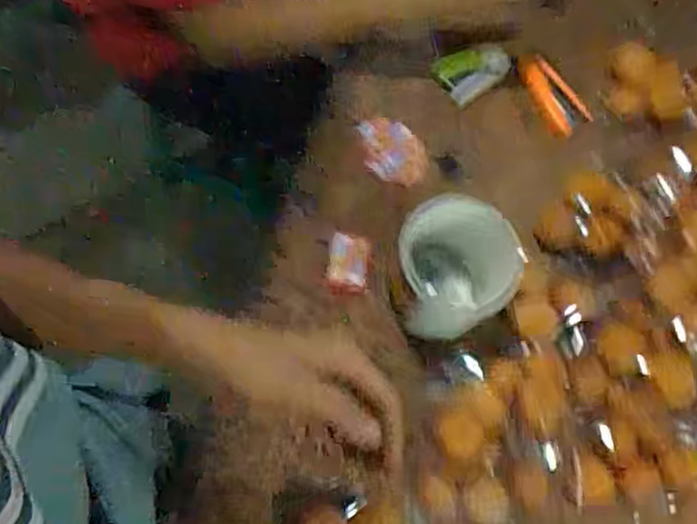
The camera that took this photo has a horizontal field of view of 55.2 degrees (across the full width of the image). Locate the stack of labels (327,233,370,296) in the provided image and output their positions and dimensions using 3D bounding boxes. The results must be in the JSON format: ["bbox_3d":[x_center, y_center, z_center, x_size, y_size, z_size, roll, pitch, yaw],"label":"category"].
[{"bbox_3d":[0.000,0.003,0.717,0.042,0.007,0.064,6,83,-8],"label":"stack of labels"}]

